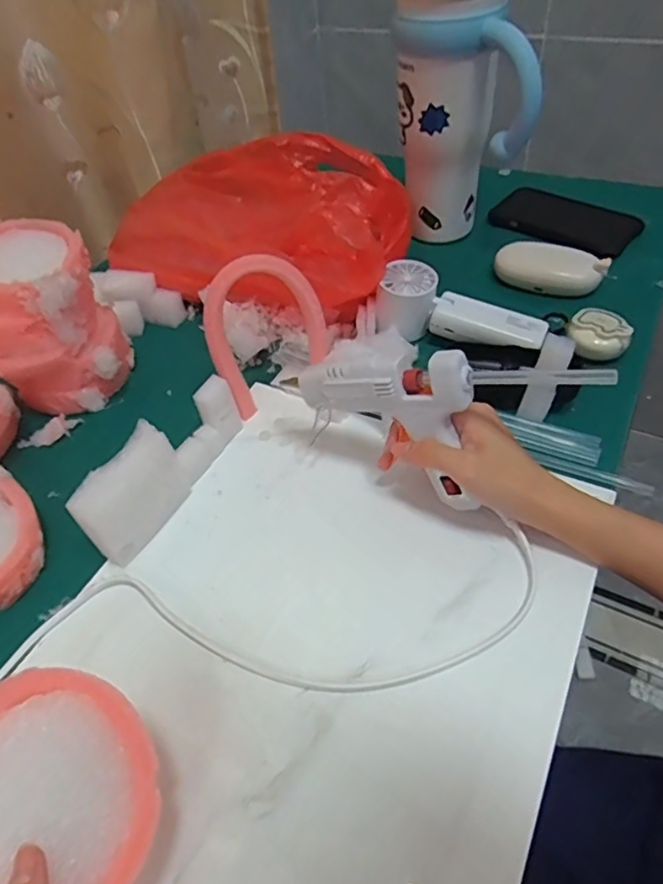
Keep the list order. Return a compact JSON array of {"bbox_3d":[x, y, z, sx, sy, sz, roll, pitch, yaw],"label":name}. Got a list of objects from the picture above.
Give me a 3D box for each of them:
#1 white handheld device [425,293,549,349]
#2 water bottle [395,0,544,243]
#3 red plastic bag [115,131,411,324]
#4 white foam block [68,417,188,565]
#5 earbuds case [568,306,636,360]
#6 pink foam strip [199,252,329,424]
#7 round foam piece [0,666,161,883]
[{"bbox_3d":[0.137,-0.101,0.511,0.098,0.028,0.036,14,51,19],"label":"white handheld device"},{"bbox_3d":[0.120,-0.316,0.537,0.121,0.273,0.099,0,48,7],"label":"water bottle"},{"bbox_3d":[-0.080,-0.214,0.565,0.316,0.116,0.138,20,52,18],"label":"red plastic bag"},{"bbox_3d":[-0.130,0.038,0.388,0.025,0.074,0.070,19,53,23],"label":"white foam block"},{"bbox_3d":[0.229,-0.092,0.498,0.046,0.025,0.040,11,51,12],"label":"earbuds case"},{"bbox_3d":[-0.049,-0.081,0.441,0.090,0.118,0.013,-23,35,-1],"label":"pink foam strip"},{"bbox_3d":[-0.129,0.160,0.255,0.098,0.028,0.095,43,40,-3],"label":"round foam piece"}]

